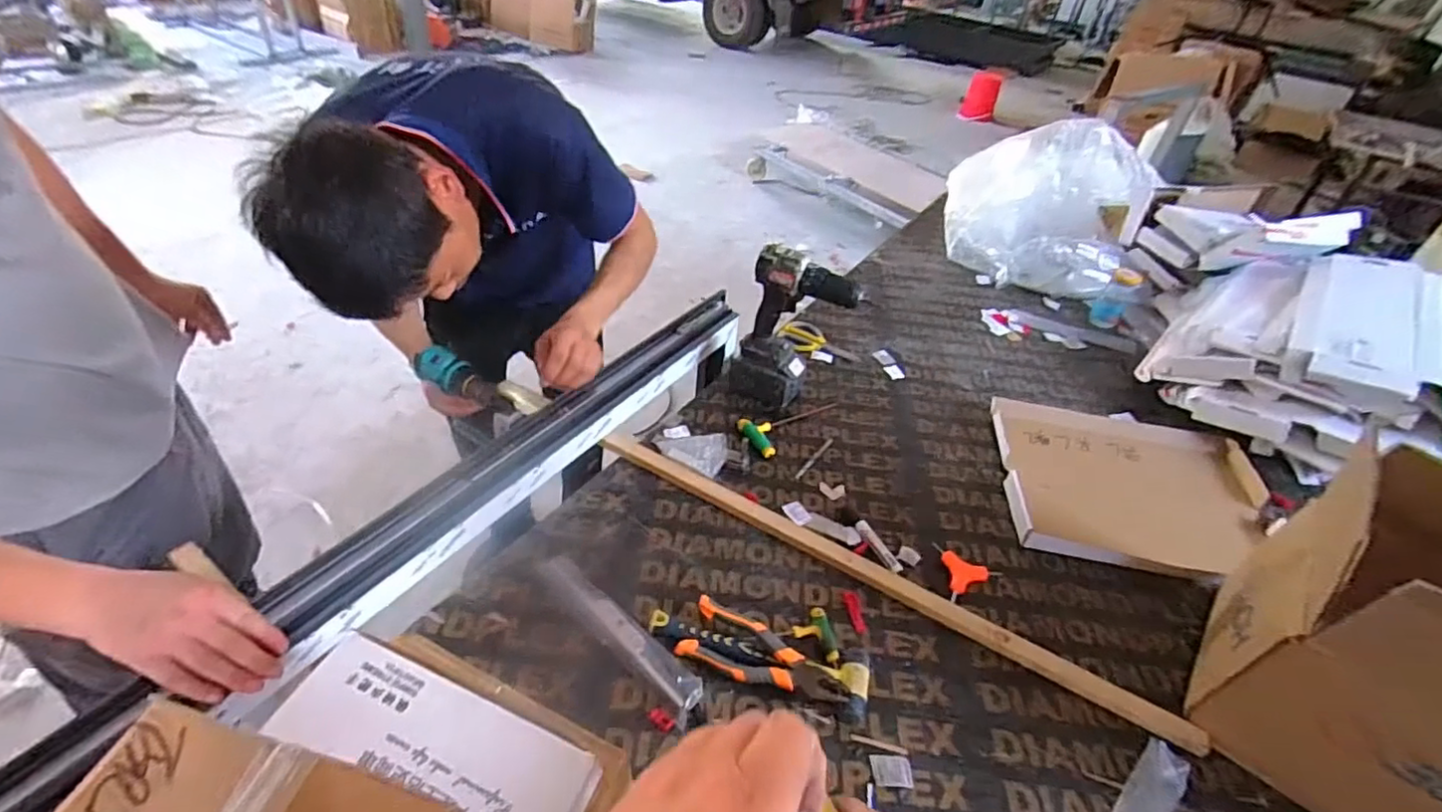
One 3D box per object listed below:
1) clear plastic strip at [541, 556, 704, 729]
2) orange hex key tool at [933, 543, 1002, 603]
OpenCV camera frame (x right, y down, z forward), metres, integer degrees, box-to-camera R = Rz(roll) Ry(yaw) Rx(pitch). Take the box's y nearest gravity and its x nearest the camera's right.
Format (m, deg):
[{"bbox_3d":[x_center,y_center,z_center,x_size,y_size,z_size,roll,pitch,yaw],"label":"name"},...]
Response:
[{"bbox_3d":[-0.121,0.257,0.713,0.257,0.023,0.041,33,46,28],"label":"clear plastic strip"},{"bbox_3d":[0.337,0.226,0.836,0.076,0.018,0.084,5,39,-2],"label":"orange hex key tool"}]

